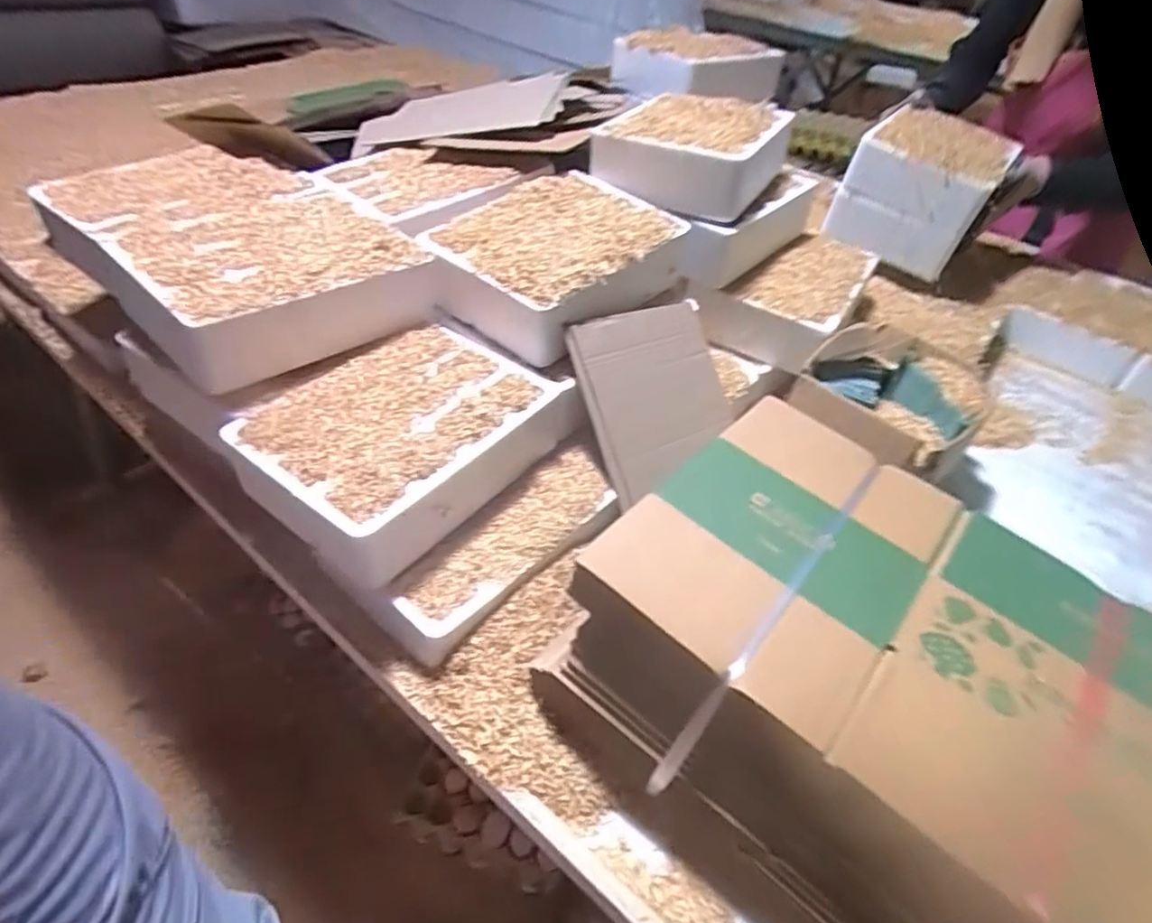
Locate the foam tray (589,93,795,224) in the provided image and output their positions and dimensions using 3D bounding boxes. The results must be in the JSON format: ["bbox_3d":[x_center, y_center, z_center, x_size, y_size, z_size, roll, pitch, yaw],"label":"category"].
[{"bbox_3d":[0.144,-0.389,0.810,0.189,0.064,0.230,23,45,17],"label":"foam tray"}]

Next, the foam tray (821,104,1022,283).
[{"bbox_3d":[0.519,-0.410,0.991,0.180,0.150,0.237,28,47,22],"label":"foam tray"}]

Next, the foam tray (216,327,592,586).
[{"bbox_3d":[-0.155,-0.028,0.607,0.196,0.063,0.267,28,47,22],"label":"foam tray"}]

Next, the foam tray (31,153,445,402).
[{"bbox_3d":[-0.355,-0.220,0.690,0.250,0.090,0.377,-32,55,-34],"label":"foam tray"}]

